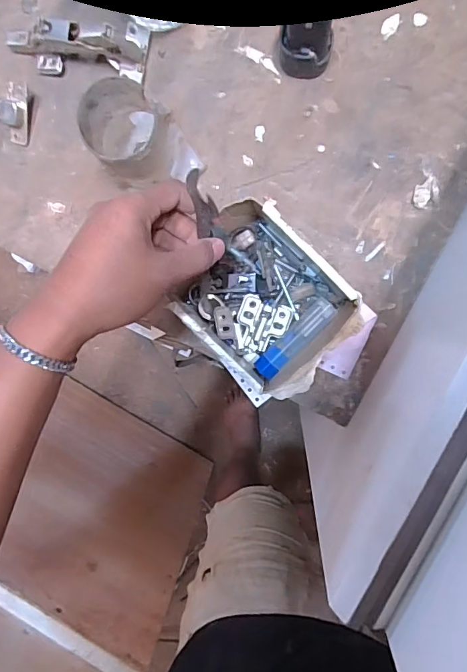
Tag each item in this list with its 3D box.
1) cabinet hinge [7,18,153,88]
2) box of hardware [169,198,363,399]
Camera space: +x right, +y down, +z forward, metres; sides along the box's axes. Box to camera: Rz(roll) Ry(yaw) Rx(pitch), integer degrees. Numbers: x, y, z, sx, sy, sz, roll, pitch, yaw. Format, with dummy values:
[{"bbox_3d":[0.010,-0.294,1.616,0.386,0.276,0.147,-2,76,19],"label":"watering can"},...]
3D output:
[{"bbox_3d":[-0.165,-0.298,0.441,0.150,0.047,0.058,10,93,3],"label":"cabinet hinge"},{"bbox_3d":[0.033,-0.026,0.418,0.141,0.090,0.118,44,95,1],"label":"box of hardware"}]

